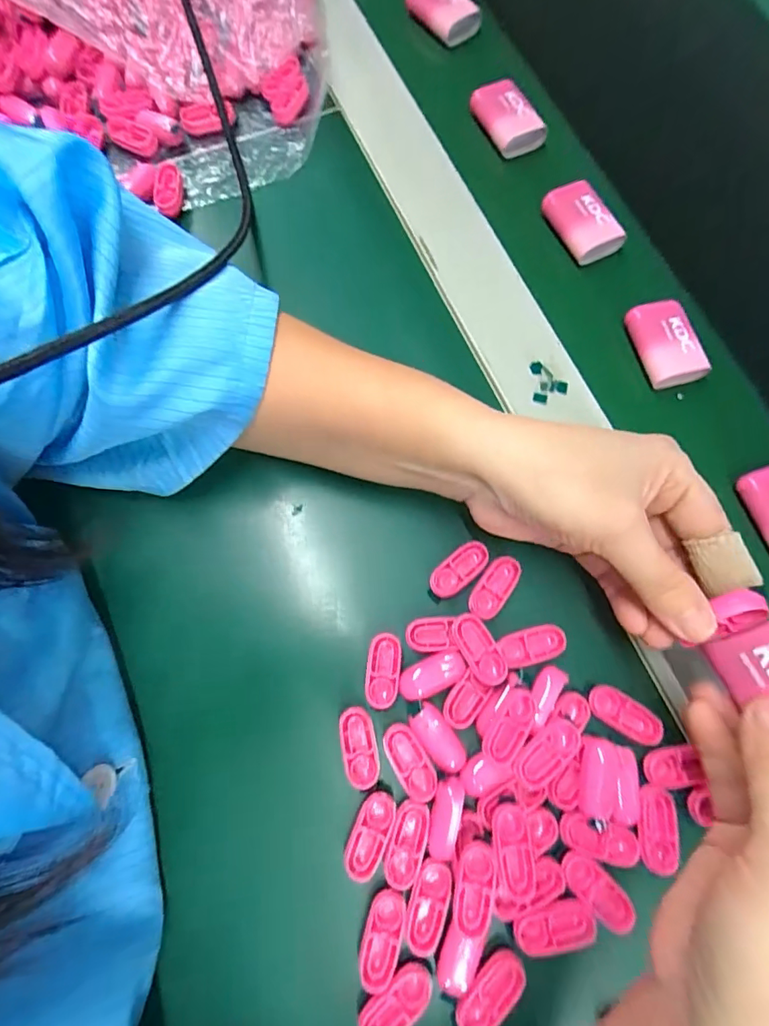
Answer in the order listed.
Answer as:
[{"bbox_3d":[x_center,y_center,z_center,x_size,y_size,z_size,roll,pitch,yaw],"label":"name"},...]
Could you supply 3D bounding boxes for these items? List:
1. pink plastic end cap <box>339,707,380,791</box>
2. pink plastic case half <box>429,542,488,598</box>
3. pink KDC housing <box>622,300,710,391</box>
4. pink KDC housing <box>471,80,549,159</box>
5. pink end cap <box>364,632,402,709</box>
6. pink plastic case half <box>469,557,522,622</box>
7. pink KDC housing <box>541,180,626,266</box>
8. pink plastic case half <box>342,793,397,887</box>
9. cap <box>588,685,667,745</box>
[{"bbox_3d":[-0.012,0.109,0.228,0.017,0.004,0.035,-10,74,-5],"label":"pink plastic end cap"},{"bbox_3d":[0.038,0.029,0.249,0.034,0.004,0.015,-37,78,-11],"label":"pink plastic case half"},{"bbox_3d":[0.166,-0.101,0.293,0.034,0.014,0.049,-11,74,-5],"label":"pink KDC housing"},{"bbox_3d":[0.084,-0.271,0.338,0.035,0.017,0.047,-28,77,-9],"label":"pink KDC housing"},{"bbox_3d":[-0.001,0.076,0.238,0.016,0.006,0.034,6,74,0],"label":"pink end cap"},{"bbox_3d":[0.056,0.038,0.249,0.015,0.006,0.034,36,76,8],"label":"pink plastic case half"},{"bbox_3d":[0.127,-0.186,0.313,0.032,0.017,0.050,-28,77,-9],"label":"pink KDC housing"},{"bbox_3d":[-0.007,0.143,0.218,0.015,0.004,0.036,21,74,4],"label":"pink plastic case half"},{"bbox_3d":[0.114,0.095,0.233,0.035,0.004,0.016,32,75,7],"label":"cap"}]

